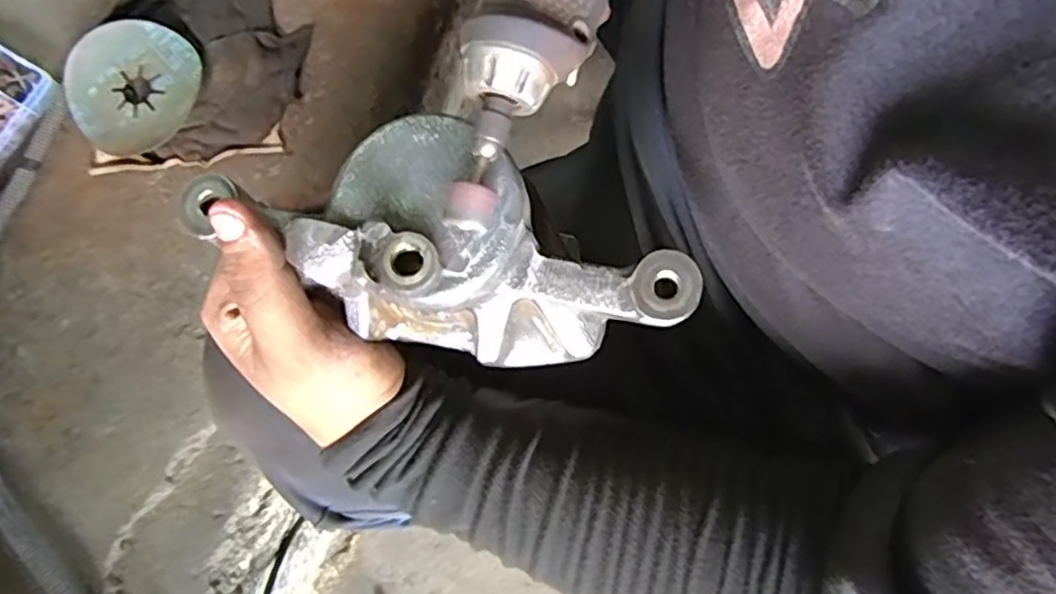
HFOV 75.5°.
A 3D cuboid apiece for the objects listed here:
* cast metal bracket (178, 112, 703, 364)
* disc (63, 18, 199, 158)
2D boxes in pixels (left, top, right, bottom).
[{"bbox_3d":[-0.031,-0.017,0.232,0.162,0.062,0.068,29,82,6],"label":"cast metal bracket"},{"bbox_3d":[-0.319,-0.170,0.553,0.098,0.030,0.108,37,82,7],"label":"disc"}]

